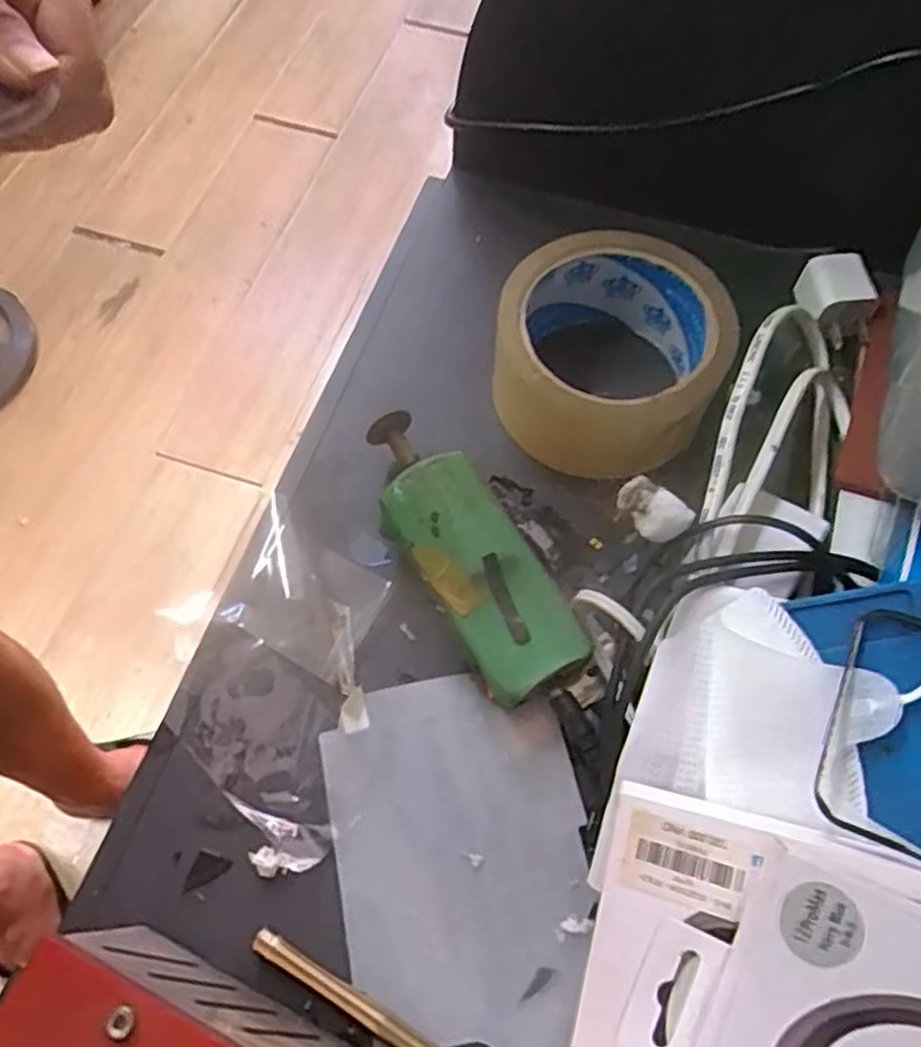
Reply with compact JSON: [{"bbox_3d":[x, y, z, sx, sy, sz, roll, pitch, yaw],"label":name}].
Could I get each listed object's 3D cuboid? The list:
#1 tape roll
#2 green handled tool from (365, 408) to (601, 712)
[{"bbox_3d":[0.063,-0.072,0.332,0.093,0.052,0.088,1,65,-1],"label":"tape roll"},{"bbox_3d":[0.000,0.012,0.305,0.043,0.034,0.134,-28,69,-14],"label":"green handled tool"}]

